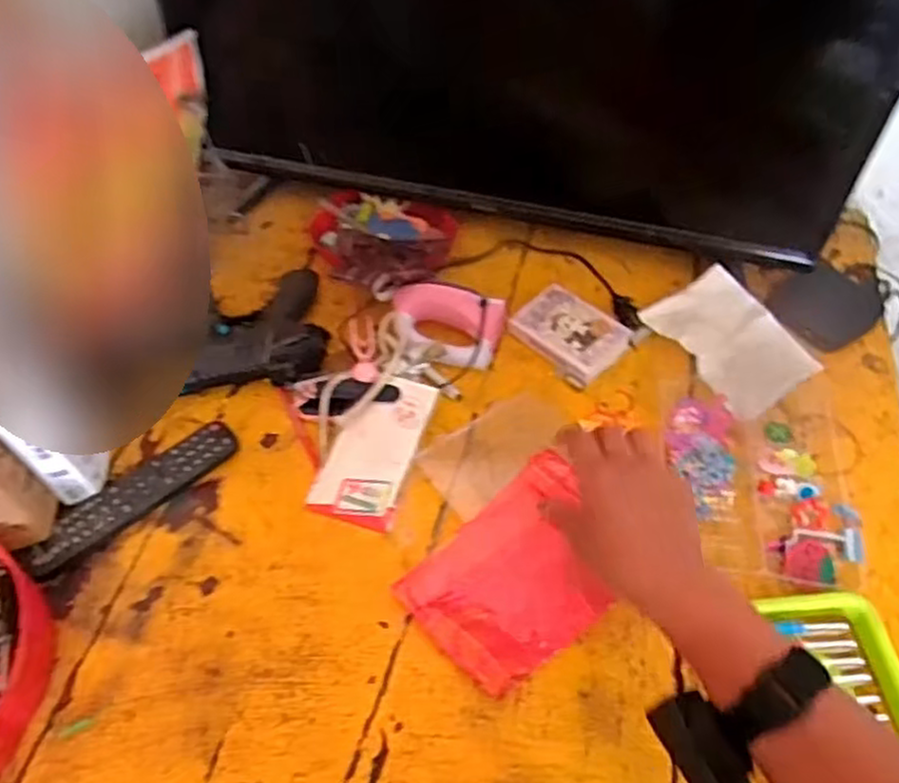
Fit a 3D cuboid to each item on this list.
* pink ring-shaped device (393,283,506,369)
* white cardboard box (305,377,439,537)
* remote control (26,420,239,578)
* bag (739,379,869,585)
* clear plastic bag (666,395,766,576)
[{"bbox_3d":[-0.007,-0.065,0.756,0.119,0.053,0.072,12,56,8],"label":"pink ring-shaped device"},{"bbox_3d":[-0.071,0.050,0.684,0.078,0.028,0.152,13,57,9],"label":"white cardboard box"},{"bbox_3d":[-0.283,0.093,0.659,0.193,0.022,0.044,-35,63,-22],"label":"remote control"},{"bbox_3d":[0.318,0.076,0.659,0.095,0.028,0.197,6,56,4],"label":"bag"},{"bbox_3d":[0.239,0.075,0.669,0.063,0.022,0.180,3,56,2],"label":"clear plastic bag"}]

